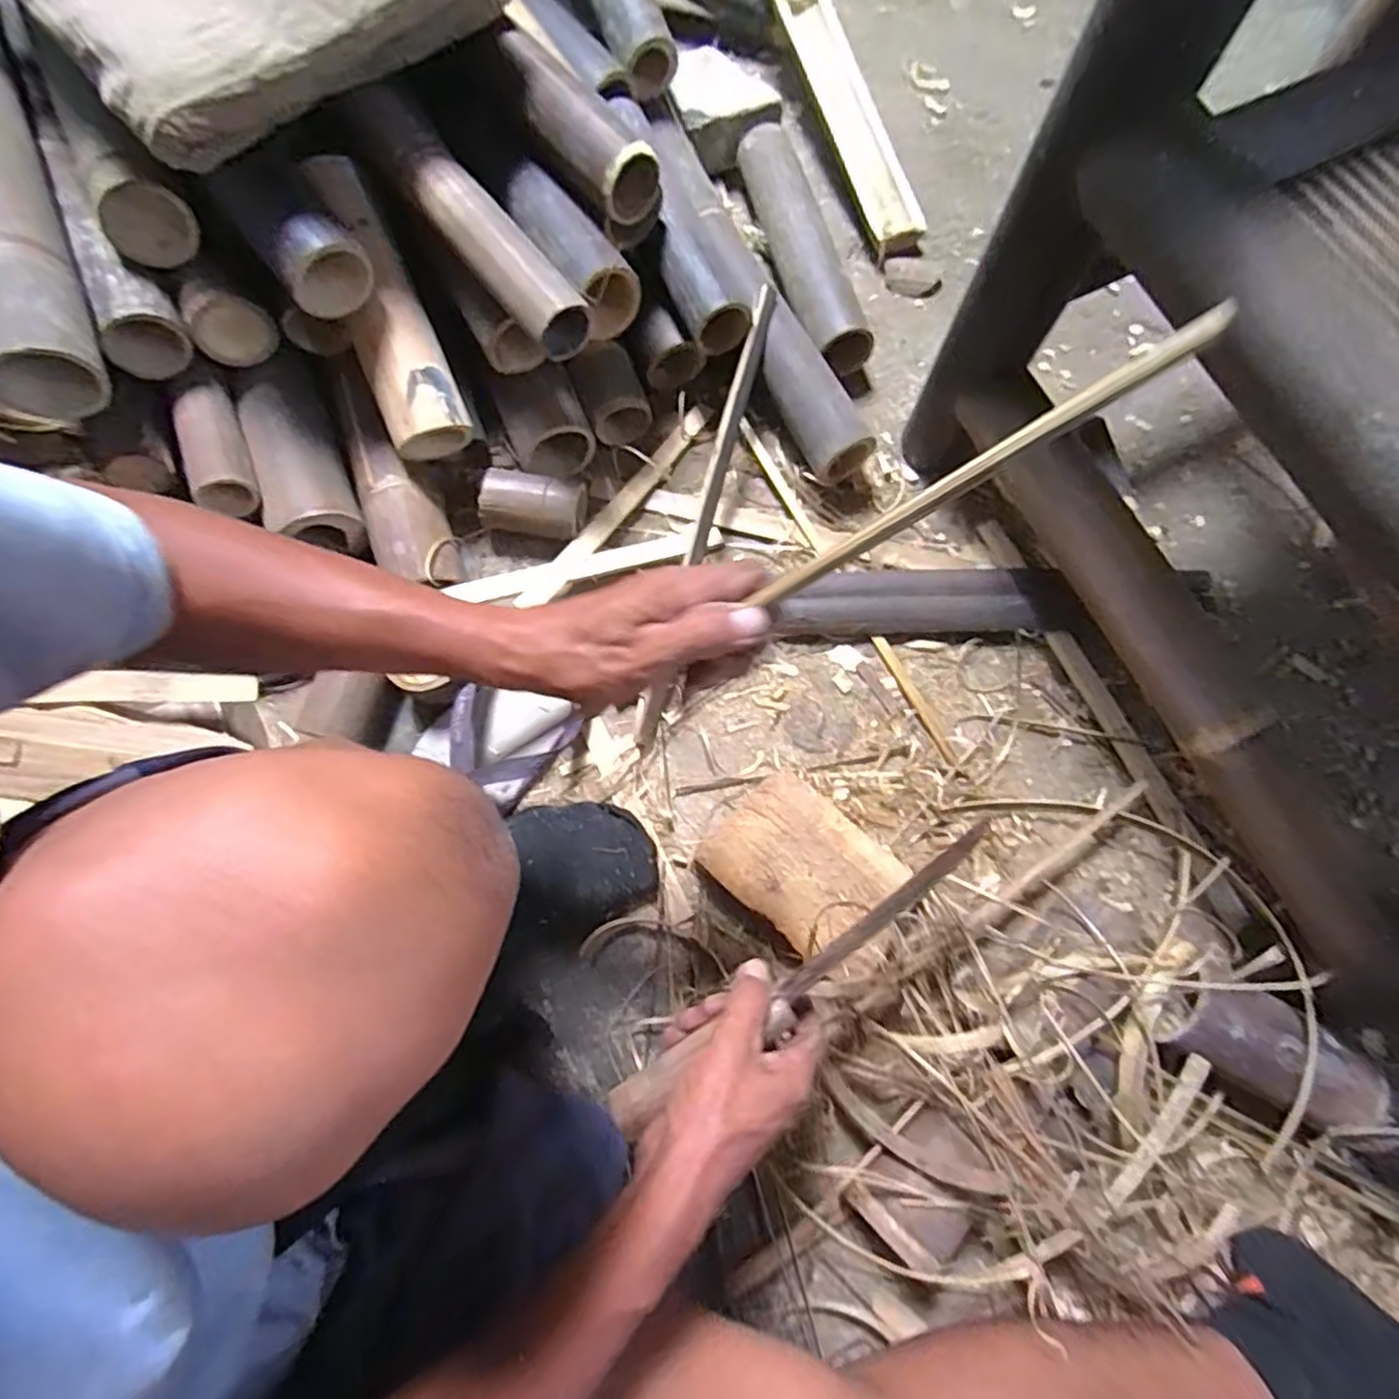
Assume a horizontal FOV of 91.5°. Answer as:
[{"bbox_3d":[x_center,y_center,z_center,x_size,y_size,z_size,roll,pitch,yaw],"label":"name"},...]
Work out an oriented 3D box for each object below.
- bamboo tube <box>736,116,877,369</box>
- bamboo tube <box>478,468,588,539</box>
[{"bbox_3d":[0.106,-0.495,0.749,0.068,0.066,0.301,-17,75,-5],"label":"bamboo tube"},{"bbox_3d":[-0.161,-0.189,0.669,0.094,0.057,0.056,7,75,2],"label":"bamboo tube"}]

